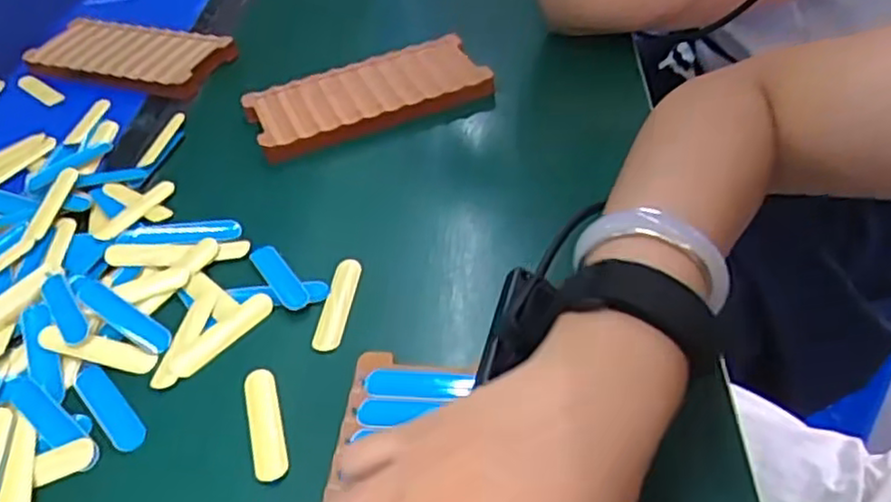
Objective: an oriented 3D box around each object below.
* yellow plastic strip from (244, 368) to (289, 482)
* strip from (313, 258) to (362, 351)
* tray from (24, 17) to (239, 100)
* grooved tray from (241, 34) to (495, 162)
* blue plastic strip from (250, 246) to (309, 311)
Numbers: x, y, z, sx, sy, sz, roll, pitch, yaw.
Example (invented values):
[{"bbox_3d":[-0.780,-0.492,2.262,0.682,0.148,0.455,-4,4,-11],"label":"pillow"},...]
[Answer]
[{"bbox_3d":[-0.088,0.081,0.331,0.015,0.004,0.062,-17,46,-10],"label":"yellow plastic strip"},{"bbox_3d":[-0.059,0.029,0.382,0.016,0.004,0.061,2,46,9],"label":"strip"},{"bbox_3d":[-0.266,-0.166,0.584,0.178,0.013,0.077,12,49,18],"label":"tray"},{"bbox_3d":[-0.058,-0.120,0.514,0.172,0.012,0.076,-20,47,-12],"label":"grooved tray"},{"bbox_3d":[-0.096,0.013,0.395,0.014,0.004,0.058,-30,50,-21],"label":"blue plastic strip"}]

